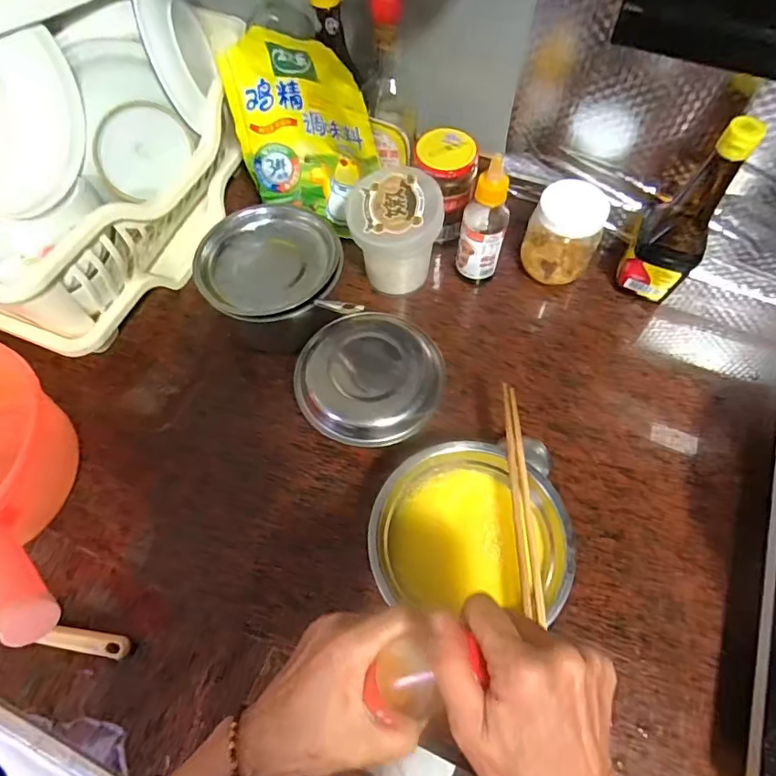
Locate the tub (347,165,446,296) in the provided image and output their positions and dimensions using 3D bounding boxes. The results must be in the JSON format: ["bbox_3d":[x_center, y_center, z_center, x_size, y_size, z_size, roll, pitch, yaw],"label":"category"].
[{"bbox_3d":[0.008,-0.177,0.585,0.096,0.126,0.088,0,65,0],"label":"tub"}]

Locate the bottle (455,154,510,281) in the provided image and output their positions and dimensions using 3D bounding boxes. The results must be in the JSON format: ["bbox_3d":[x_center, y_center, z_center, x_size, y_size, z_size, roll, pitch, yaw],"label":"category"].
[{"bbox_3d":[0.106,-0.179,0.564,0.048,0.160,0.045,7,65,4],"label":"bottle"}]

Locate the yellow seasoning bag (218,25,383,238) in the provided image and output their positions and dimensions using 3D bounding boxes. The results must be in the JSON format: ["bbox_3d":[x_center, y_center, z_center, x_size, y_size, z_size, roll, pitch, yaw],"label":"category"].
[{"bbox_3d":[-0.101,-0.279,0.579,0.173,0.192,0.065,26,68,12],"label":"yellow seasoning bag"}]

